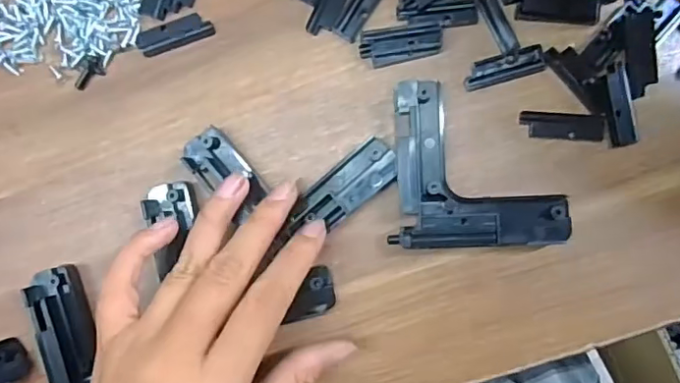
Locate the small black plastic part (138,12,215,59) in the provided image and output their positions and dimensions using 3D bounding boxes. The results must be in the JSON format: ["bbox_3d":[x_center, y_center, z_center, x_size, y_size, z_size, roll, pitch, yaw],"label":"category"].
[{"bbox_3d":[-0.079,-0.076,0.264,0.036,0.004,0.013,-17,89,5],"label":"small black plastic part"}]

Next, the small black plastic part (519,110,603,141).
[{"bbox_3d":[0.099,-0.029,0.246,0.036,0.004,0.011,5,91,5],"label":"small black plastic part"}]

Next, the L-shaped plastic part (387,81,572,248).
[{"bbox_3d":[0.062,-0.011,0.245,0.077,0.015,0.072,2,91,5],"label":"L-shaped plastic part"}]

